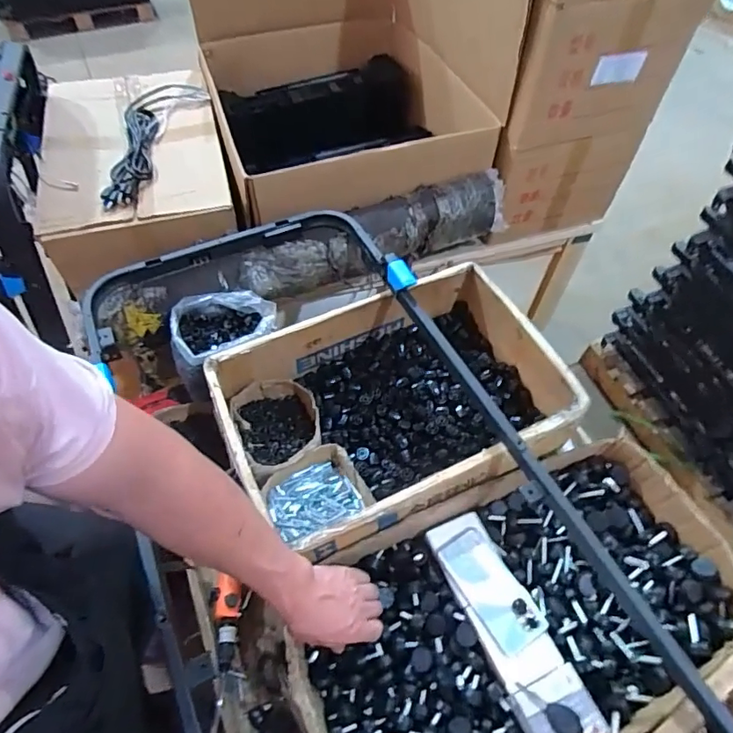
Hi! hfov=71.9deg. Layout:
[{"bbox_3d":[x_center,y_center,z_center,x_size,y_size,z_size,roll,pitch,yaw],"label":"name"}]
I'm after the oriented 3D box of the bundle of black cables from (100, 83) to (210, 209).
[{"bbox_3d":[-0.473,-0.465,1.047,0.156,0.036,0.404,12,56,7],"label":"bundle of black cables"}]

